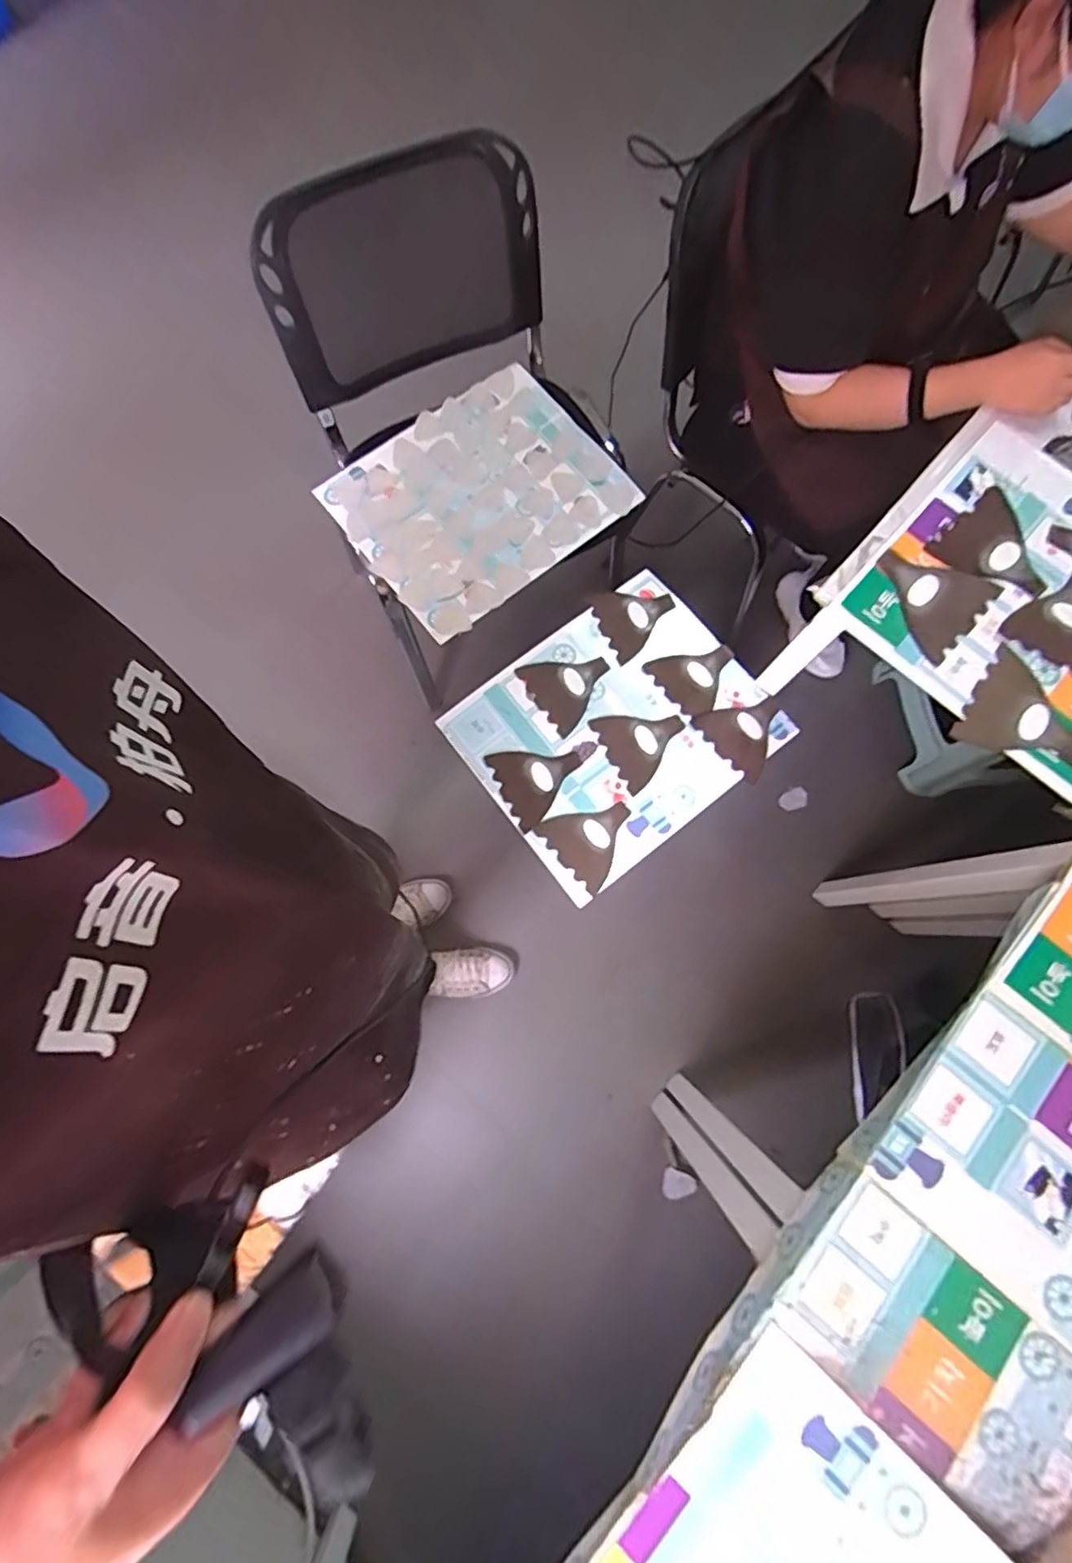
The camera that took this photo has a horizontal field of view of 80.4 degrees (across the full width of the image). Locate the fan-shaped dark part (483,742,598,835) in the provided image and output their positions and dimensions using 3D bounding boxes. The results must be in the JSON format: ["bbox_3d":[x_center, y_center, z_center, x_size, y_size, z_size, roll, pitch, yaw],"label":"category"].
[{"bbox_3d":[0.020,-0.014,0.993,0.159,0.007,0.127,-27,78,-8],"label":"fan-shaped dark part"}]

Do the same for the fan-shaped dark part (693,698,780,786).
[{"bbox_3d":[0.337,-0.088,1.012,0.134,0.009,0.130,-43,80,-11],"label":"fan-shaped dark part"}]

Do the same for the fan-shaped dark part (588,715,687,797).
[{"bbox_3d":[0.173,-0.066,1.007,0.129,0.005,0.130,-28,78,-8],"label":"fan-shaped dark part"}]

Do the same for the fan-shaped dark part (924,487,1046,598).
[{"bbox_3d":[0.566,-0.280,0.775,0.126,0.011,0.130,-41,79,-10],"label":"fan-shaped dark part"}]

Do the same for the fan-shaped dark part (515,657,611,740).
[{"bbox_3d":[0.057,-0.161,1.026,0.132,0.009,0.128,-36,79,-10],"label":"fan-shaped dark part"}]

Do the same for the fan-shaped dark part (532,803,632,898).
[{"bbox_3d":[0.088,0.082,0.969,0.127,0.007,0.128,-40,79,-10],"label":"fan-shaped dark part"}]

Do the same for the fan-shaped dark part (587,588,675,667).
[{"bbox_3d":[0.169,-0.280,1.074,0.128,0.012,0.138,-20,80,-7],"label":"fan-shaped dark part"}]

